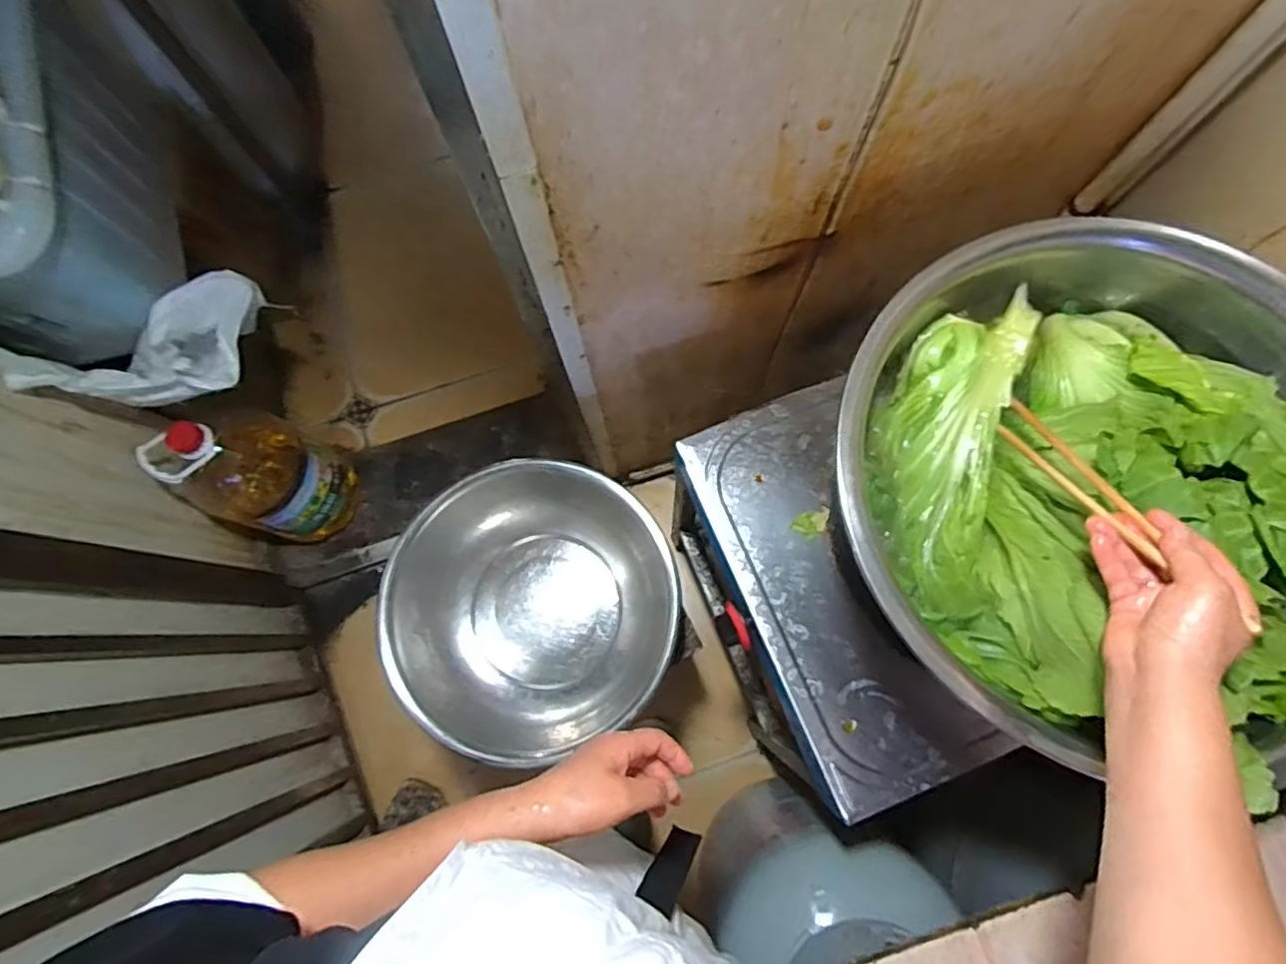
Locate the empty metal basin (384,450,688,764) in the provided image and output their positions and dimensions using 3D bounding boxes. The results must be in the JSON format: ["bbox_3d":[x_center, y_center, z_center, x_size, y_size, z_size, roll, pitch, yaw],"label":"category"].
[{"bbox_3d":[-0.133,0.147,0.795,0.333,0.136,0.310,0,77,2],"label":"empty metal basin"}]

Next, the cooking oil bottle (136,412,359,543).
[{"bbox_3d":[-0.719,-0.020,1.161,0.208,0.379,0.199,0,77,2],"label":"cooking oil bottle"}]

